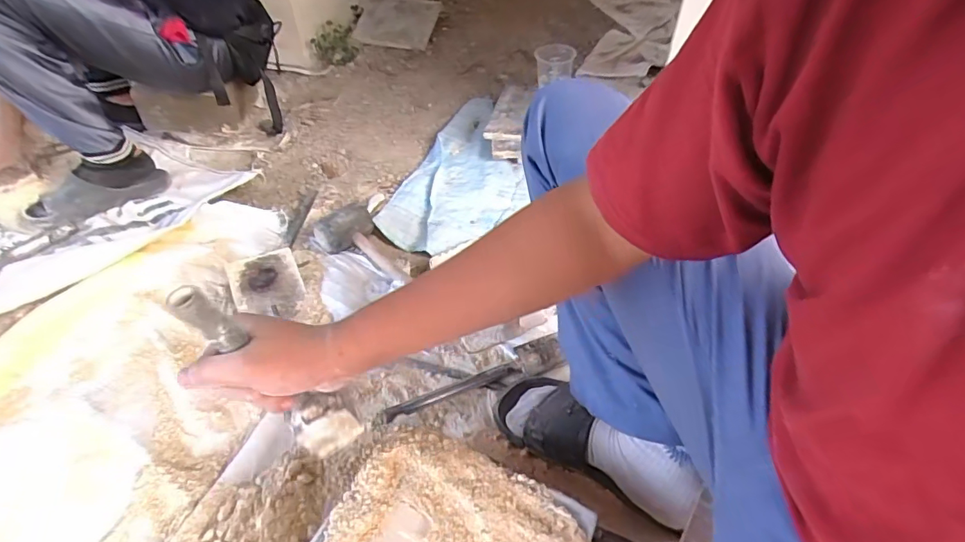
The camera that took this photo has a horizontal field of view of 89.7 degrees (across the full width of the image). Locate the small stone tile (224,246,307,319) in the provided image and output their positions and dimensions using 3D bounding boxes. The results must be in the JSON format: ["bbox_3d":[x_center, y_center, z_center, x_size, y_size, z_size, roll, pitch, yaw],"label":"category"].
[{"bbox_3d":[-0.361,0.027,0.815,0.106,0.014,0.118,-17,78,-21],"label":"small stone tile"}]

